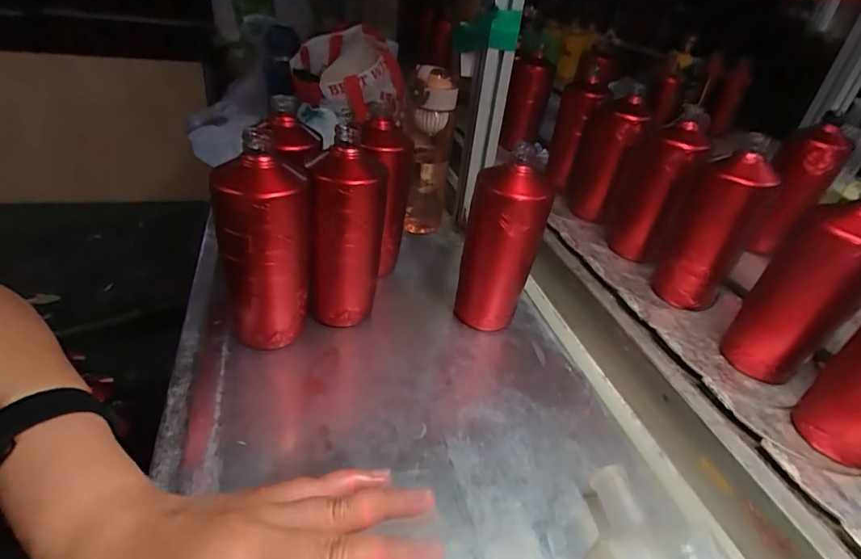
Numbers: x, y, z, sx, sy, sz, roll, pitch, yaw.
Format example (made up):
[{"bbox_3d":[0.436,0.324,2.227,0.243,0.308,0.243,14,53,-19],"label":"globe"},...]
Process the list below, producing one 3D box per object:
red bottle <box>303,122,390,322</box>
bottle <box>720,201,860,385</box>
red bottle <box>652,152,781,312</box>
[{"bbox_3d":[-0.089,-0.037,0.498,0.076,0.210,0.075,1,35,-7],"label":"red bottle"},{"bbox_3d":[0.389,0.017,0.475,0.064,0.199,0.081,-22,44,-34],"label":"bottle"},{"bbox_3d":[0.359,-0.056,0.590,0.083,0.186,0.071,26,40,26],"label":"red bottle"}]

